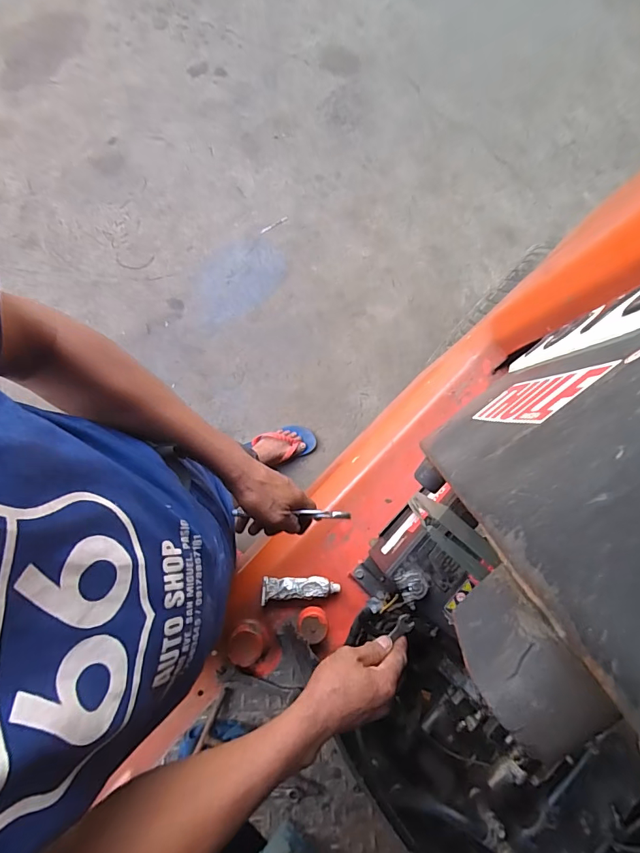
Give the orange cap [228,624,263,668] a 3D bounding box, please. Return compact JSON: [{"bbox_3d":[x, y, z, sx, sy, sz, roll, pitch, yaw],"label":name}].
[{"bbox_3d":[-0.121,0.362,0.691,0.055,0.041,0.057,0,81,0],"label":"orange cap"}]

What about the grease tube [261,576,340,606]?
[{"bbox_3d":[-0.034,0.280,0.721,0.131,0.018,0.039,-2,81,-1],"label":"grease tube"}]

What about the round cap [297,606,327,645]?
[{"bbox_3d":[-0.012,0.327,0.697,0.047,0.048,0.048,0,81,0],"label":"round cap"}]

